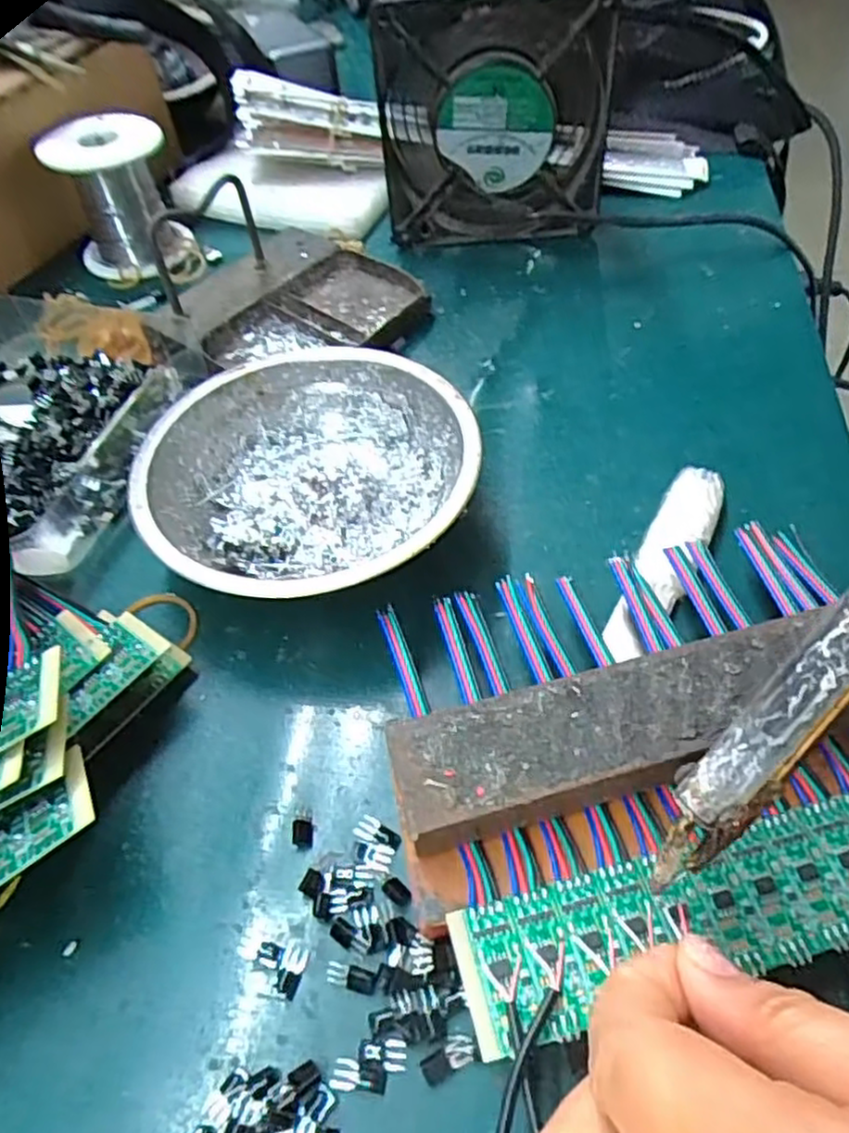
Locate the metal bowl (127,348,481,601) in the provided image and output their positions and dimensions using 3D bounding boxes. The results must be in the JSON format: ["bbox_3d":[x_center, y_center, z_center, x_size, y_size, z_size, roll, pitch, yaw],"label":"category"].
[{"bbox_3d":[-0.044,-0.032,0.284,0.123,0.039,0.126,-2,52,3],"label":"metal bowl"}]

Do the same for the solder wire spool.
[{"bbox_3d":[-0.182,-0.222,0.430,0.064,0.067,0.061,-31,57,-20],"label":"solder wire spool"}]

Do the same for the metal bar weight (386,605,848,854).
[{"bbox_3d":[0.084,0.041,0.208,0.186,0.022,0.035,-14,52,-7],"label":"metal bar weight"}]

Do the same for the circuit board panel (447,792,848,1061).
[{"bbox_3d":[0.090,0.084,0.187,0.163,0.004,0.034,-13,53,-6],"label":"circuit board panel"}]

